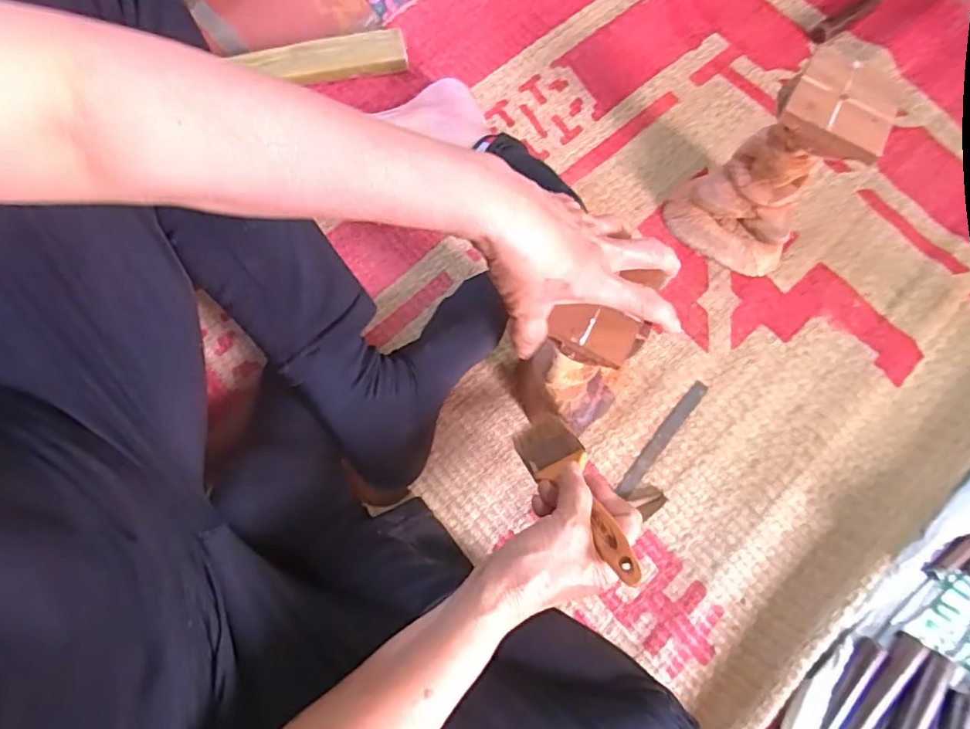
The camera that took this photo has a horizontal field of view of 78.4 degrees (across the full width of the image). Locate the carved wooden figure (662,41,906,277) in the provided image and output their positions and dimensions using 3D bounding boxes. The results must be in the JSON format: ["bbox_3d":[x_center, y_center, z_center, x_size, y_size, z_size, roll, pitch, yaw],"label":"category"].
[{"bbox_3d":[0.258,-0.173,0.529,0.118,0.173,0.113,38,76,7],"label":"carved wooden figure"}]

